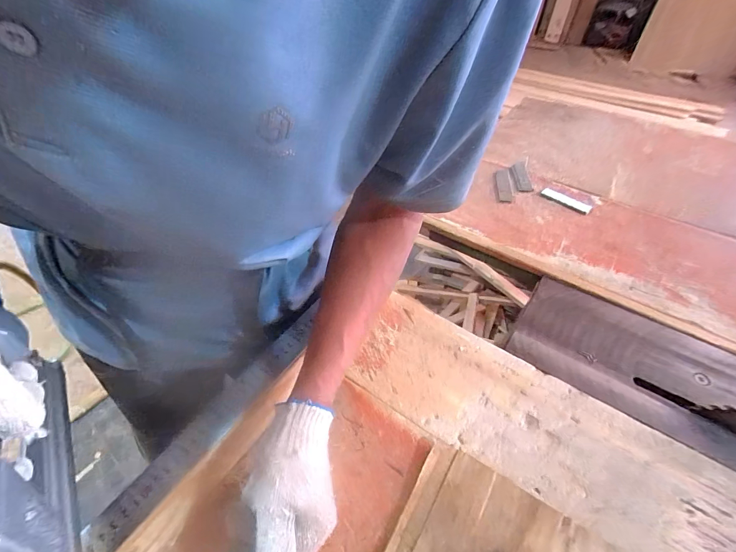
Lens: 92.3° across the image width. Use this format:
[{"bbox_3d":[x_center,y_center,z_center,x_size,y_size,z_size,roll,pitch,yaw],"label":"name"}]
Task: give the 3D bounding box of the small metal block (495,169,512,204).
[{"bbox_3d":[0.269,-0.179,0.704,0.026,0.009,0.103,6,47,8],"label":"small metal block"}]

